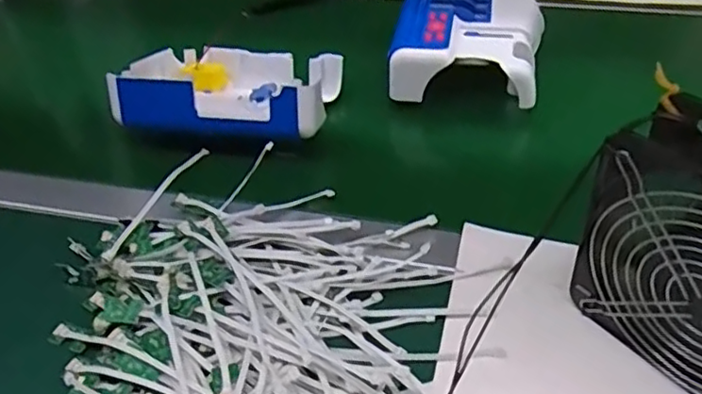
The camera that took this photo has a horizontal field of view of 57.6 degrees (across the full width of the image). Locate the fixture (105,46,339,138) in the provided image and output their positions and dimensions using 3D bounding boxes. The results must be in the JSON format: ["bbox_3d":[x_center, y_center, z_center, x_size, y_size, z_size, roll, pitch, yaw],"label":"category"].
[{"bbox_3d":[-0.108,-0.100,0.597,0.183,0.060,0.137,4,19,11],"label":"fixture"}]

